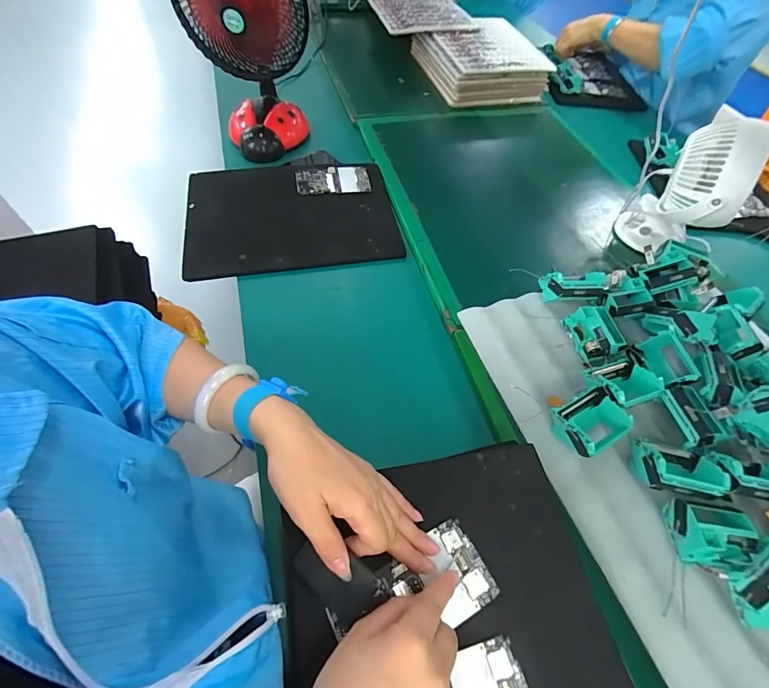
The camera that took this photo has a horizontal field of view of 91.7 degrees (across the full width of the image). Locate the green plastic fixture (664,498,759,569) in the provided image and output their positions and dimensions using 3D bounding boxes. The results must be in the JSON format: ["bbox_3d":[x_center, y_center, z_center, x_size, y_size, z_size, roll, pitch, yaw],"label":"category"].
[{"bbox_3d":[0.326,0.191,0.372,0.066,0.037,0.056,11,58,2],"label":"green plastic fixture"}]

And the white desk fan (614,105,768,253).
[{"bbox_3d":[0.461,-0.218,0.570,0.090,0.213,0.115,5,58,-1],"label":"white desk fan"}]

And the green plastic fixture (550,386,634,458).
[{"bbox_3d":[0.236,0.091,0.429,0.074,0.039,0.060,-22,62,-17],"label":"green plastic fixture"}]

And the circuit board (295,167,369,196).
[{"bbox_3d":[-0.093,-0.298,0.675,0.130,0.009,0.060,-6,75,-14],"label":"circuit board"}]

